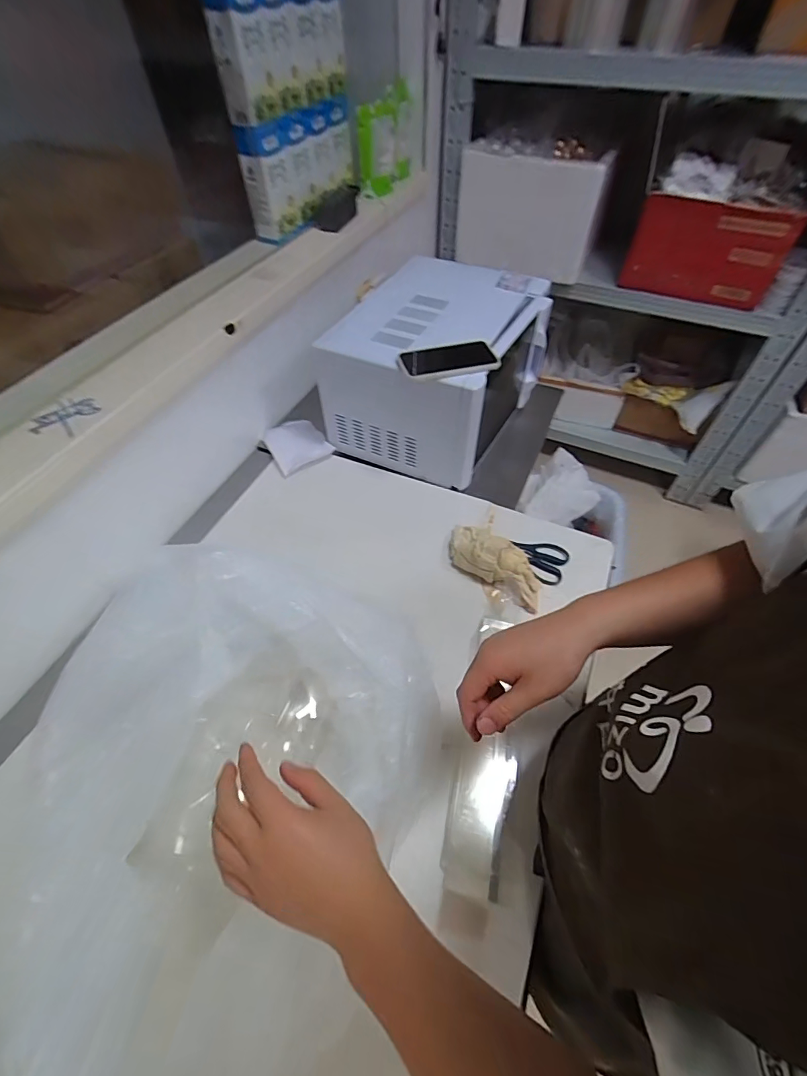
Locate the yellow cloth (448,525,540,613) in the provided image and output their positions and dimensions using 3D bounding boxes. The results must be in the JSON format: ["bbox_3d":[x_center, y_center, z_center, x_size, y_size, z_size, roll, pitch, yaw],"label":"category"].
[{"bbox_3d":[0.163,0.032,0.774,0.196,0.060,0.101,34,60,23],"label":"yellow cloth"}]

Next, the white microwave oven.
[{"bbox_3d":[0.080,-0.357,0.943,0.314,0.250,0.401,27,58,19],"label":"white microwave oven"}]

